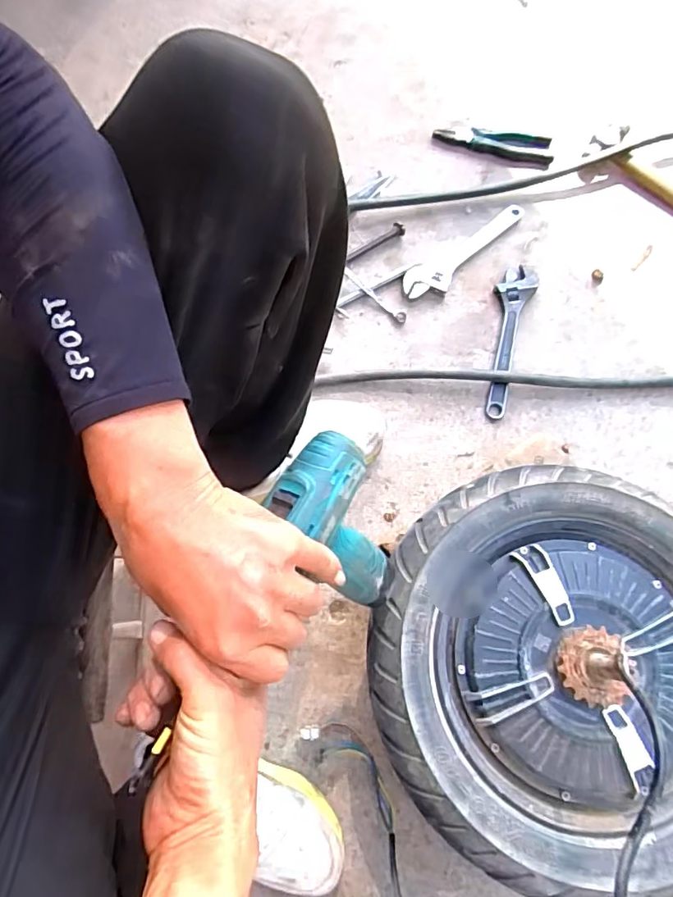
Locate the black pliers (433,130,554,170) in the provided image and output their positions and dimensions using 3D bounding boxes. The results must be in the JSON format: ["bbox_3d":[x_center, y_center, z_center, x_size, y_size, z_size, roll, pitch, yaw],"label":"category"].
[{"bbox_3d":[0.260,-0.506,0.854,0.192,0.015,0.054,9,74,2],"label":"black pliers"}]

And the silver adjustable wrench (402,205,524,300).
[{"bbox_3d":[0.202,-0.299,0.787,0.244,0.011,0.053,-35,77,-10],"label":"silver adjustable wrench"}]

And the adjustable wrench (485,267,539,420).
[{"bbox_3d":[0.242,-0.158,0.749,0.054,0.015,0.234,18,75,4],"label":"adjustable wrench"}]

